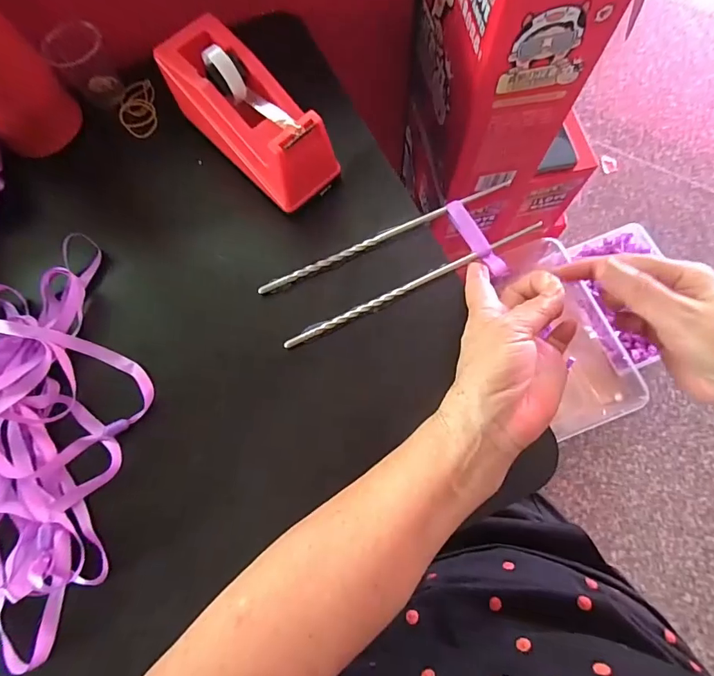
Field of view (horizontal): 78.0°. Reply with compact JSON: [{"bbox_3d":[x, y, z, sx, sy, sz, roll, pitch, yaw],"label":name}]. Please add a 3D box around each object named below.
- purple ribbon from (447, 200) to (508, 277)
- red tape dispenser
[{"bbox_3d":[0.094,-0.080,0.350,0.013,0.009,0.073,-29,77,-7],"label":"purple ribbon"},{"bbox_3d":[-0.087,-0.178,0.349,0.062,0.062,0.150,-43,76,-10],"label":"red tape dispenser"}]

